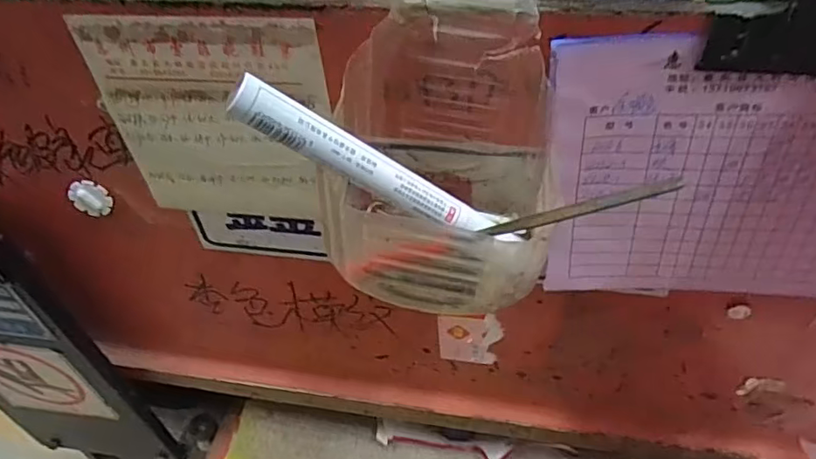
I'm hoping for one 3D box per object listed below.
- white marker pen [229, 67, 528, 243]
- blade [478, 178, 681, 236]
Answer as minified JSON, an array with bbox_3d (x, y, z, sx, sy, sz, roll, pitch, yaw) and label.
[{"bbox_3d":[-0.006,-0.018,0.210,0.126,0.013,0.010,26,35,-29],"label":"white marker pen"},{"bbox_3d":[0.058,-0.006,0.194,0.069,0.006,0.005,-16,36,34],"label":"blade"}]

